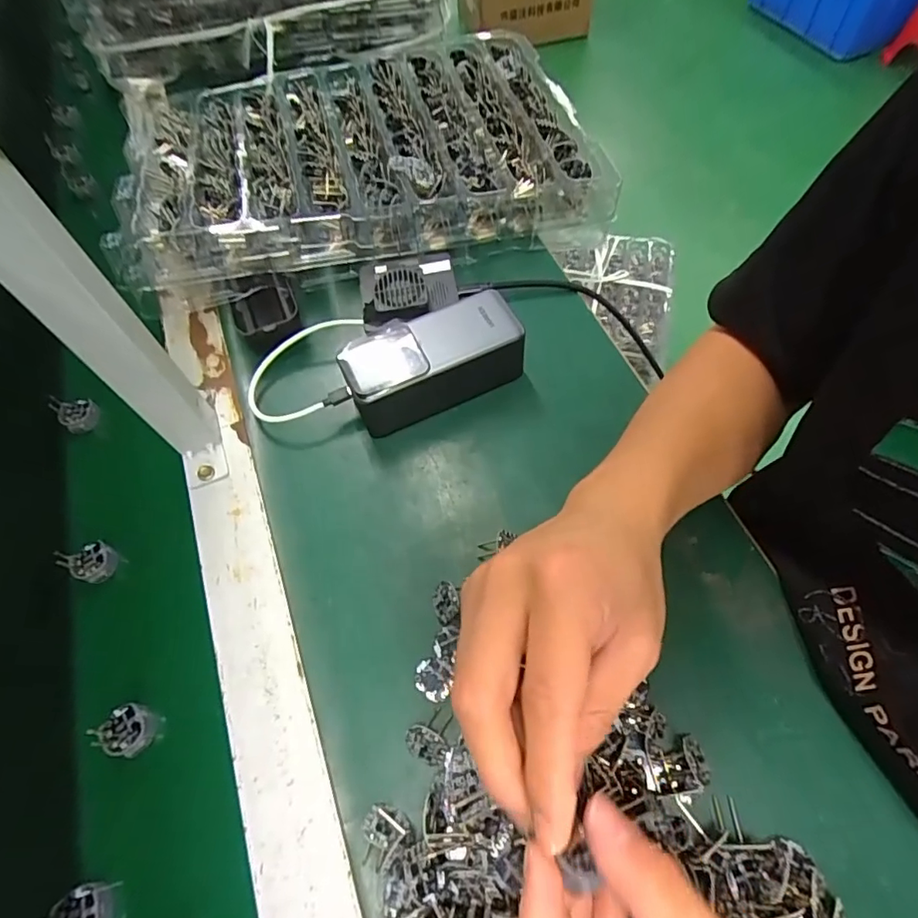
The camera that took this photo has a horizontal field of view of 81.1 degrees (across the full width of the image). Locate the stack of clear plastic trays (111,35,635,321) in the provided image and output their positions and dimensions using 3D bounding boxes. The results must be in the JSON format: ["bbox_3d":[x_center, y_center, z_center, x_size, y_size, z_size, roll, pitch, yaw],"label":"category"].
[{"bbox_3d":[-0.094,-0.297,0.506,0.415,0.058,0.296,-13,62,-4],"label":"stack of clear plastic trays"}]

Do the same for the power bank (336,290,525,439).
[{"bbox_3d":[-0.021,-0.075,0.406,0.128,0.059,0.060,-22,63,-8],"label":"power bank"}]

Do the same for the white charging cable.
[{"bbox_3d":[-0.116,-0.066,0.422,0.101,0.027,0.076,-18,63,-6],"label":"white charging cable"}]

